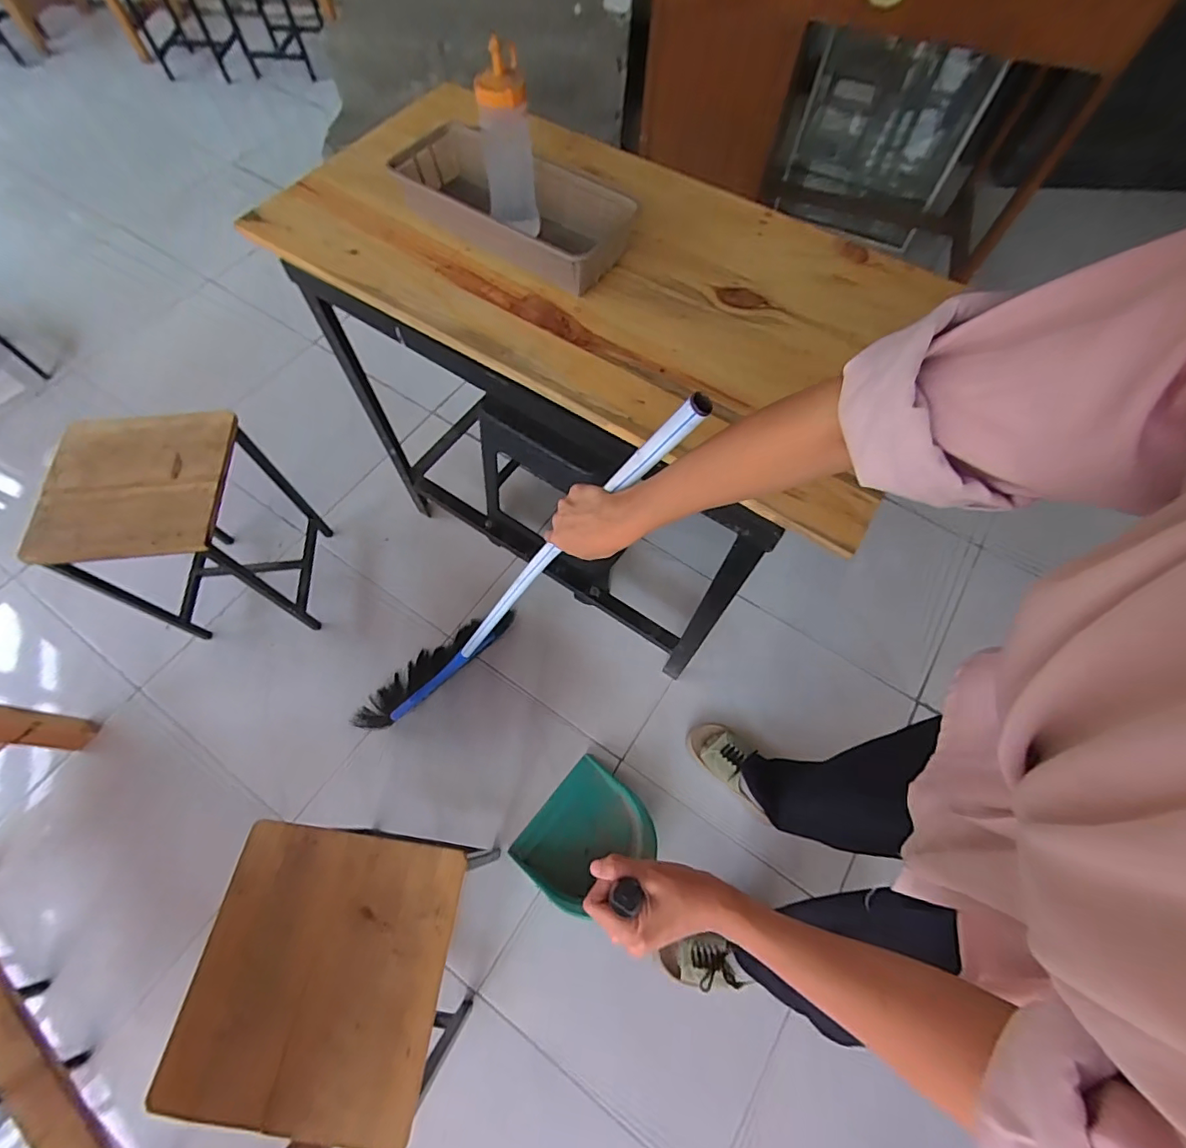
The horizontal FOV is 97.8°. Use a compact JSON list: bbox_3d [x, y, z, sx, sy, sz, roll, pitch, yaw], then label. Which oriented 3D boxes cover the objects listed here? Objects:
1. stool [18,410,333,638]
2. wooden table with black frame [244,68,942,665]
[{"bbox_3d":[-0.798,-0.083,1.062,0.295,0.398,0.288,-3,64,-3],"label":"stool"},{"bbox_3d":[-0.017,-0.339,0.994,0.912,0.583,0.495,32,68,13],"label":"wooden table with black frame"}]

